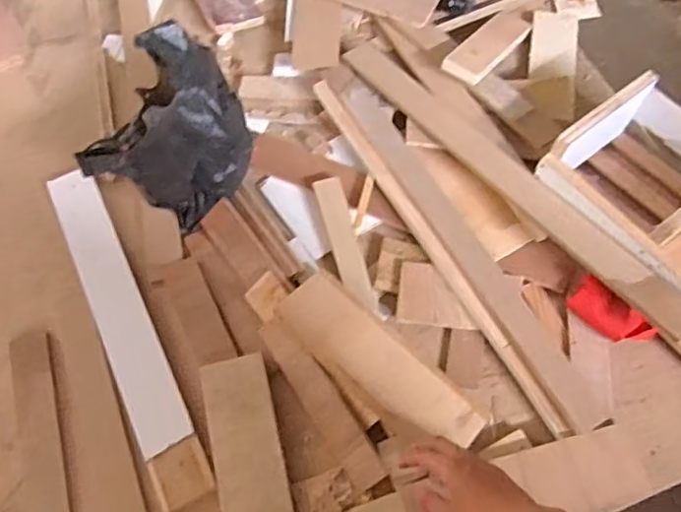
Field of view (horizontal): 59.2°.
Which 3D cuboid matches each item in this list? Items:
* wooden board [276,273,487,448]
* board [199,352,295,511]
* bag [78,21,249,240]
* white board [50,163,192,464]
[{"bbox_3d":[0.051,0.126,0.728,0.267,0.024,0.087,37,60,13],"label":"wooden board"},{"bbox_3d":[-0.103,0.242,0.689,0.084,0.014,0.250,-17,68,-5],"label":"board"},{"bbox_3d":[-0.206,-0.151,0.784,0.144,0.204,0.204,26,69,14],"label":"bag"},{"bbox_3d":[-0.302,0.057,0.802,0.066,0.010,0.423,-25,67,-9],"label":"white board"}]

